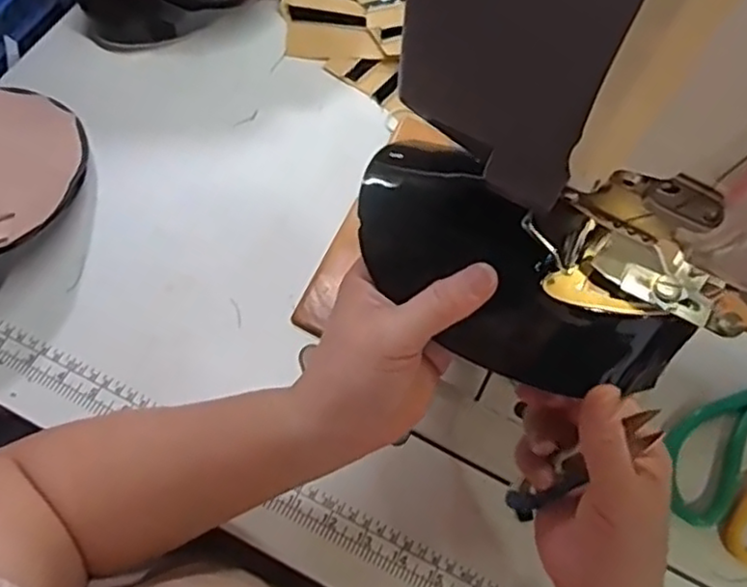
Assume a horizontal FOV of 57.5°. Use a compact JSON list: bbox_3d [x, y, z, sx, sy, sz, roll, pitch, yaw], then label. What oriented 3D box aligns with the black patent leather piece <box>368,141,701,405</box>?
[{"bbox_3d":[0.067,-0.001,0.329,0.175,0.025,0.070,36,98,-4],"label":"black patent leather piece"}]

